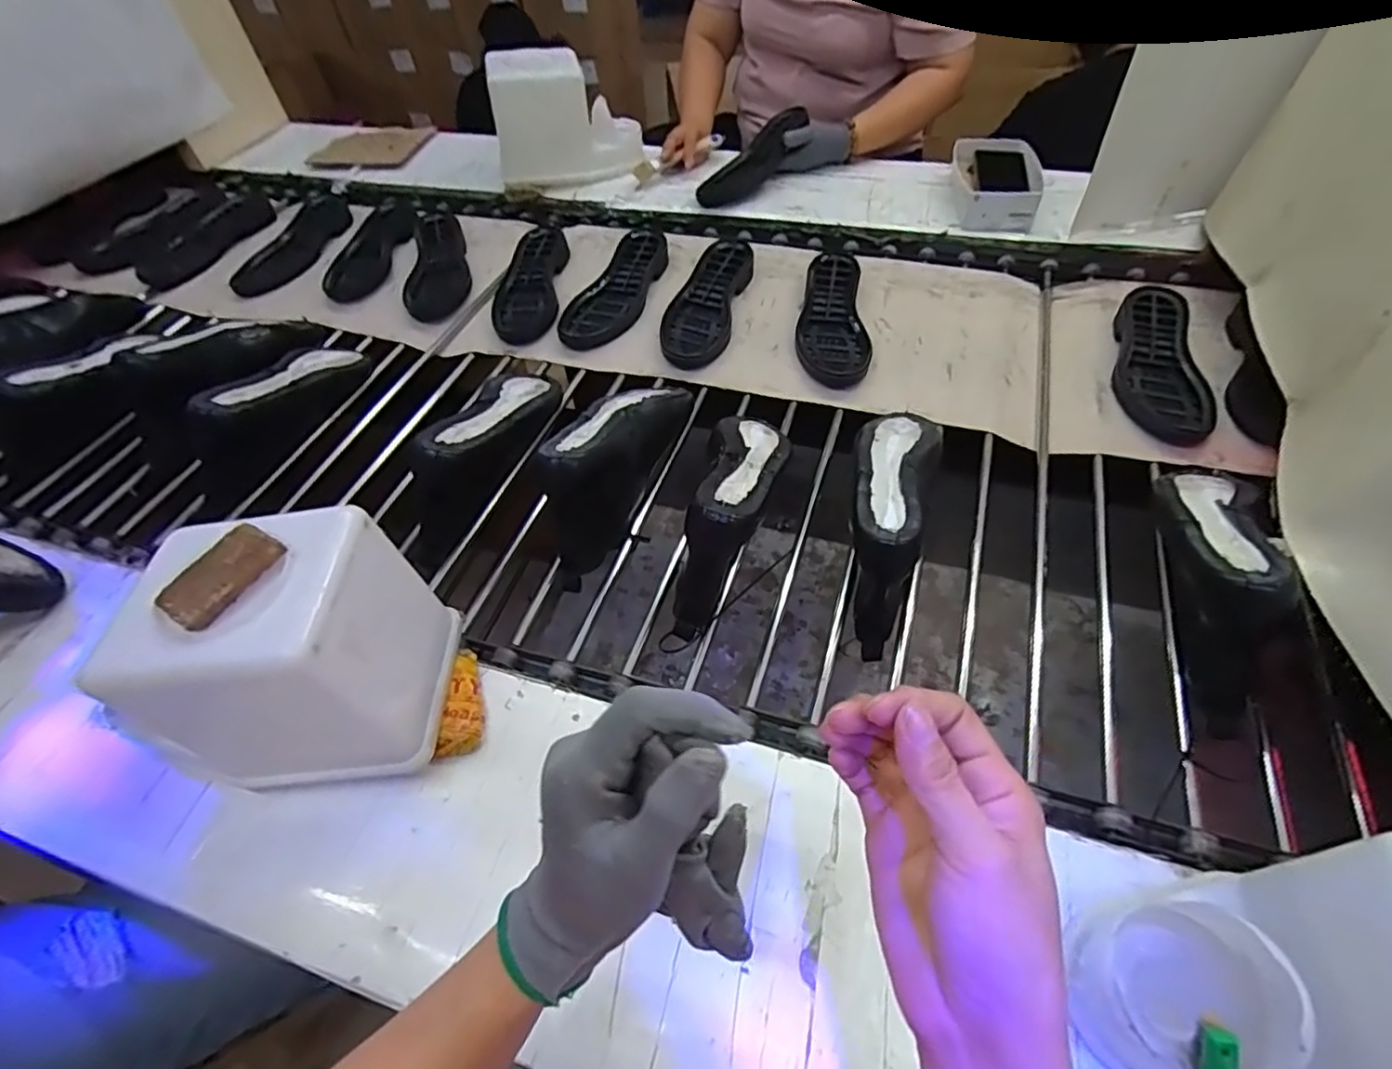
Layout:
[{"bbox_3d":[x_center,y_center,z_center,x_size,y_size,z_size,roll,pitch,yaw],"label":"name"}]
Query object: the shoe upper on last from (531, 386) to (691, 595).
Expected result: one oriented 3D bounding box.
[{"bbox_3d":[-0.094,-0.086,0.679,0.079,0.119,0.270,15,57,16],"label":"shoe upper on last"}]

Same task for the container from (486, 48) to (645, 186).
[{"bbox_3d":[-0.220,-0.706,1.070,0.241,0.165,0.098,-5,53,2],"label":"container"}]

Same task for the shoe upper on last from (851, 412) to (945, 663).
[{"bbox_3d":[0.191,-0.022,0.650,0.085,0.130,0.270,16,56,14],"label":"shoe upper on last"}]

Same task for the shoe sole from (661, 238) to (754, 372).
[{"bbox_3d":[0.013,-0.333,0.897,0.097,0.040,0.251,10,55,11],"label":"shoe sole"}]

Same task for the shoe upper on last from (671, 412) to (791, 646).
[{"bbox_3d":[0.039,-0.038,0.640,0.079,0.118,0.265,11,51,13],"label":"shoe upper on last"}]

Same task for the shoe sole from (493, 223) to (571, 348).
[{"bbox_3d":[-0.253,-0.389,0.961,0.092,0.027,0.272,-3,54,4],"label":"shoe sole"}]

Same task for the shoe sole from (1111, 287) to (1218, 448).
[{"bbox_3d":[0.563,-0.209,0.776,0.094,0.047,0.252,13,55,12],"label":"shoe sole"}]

